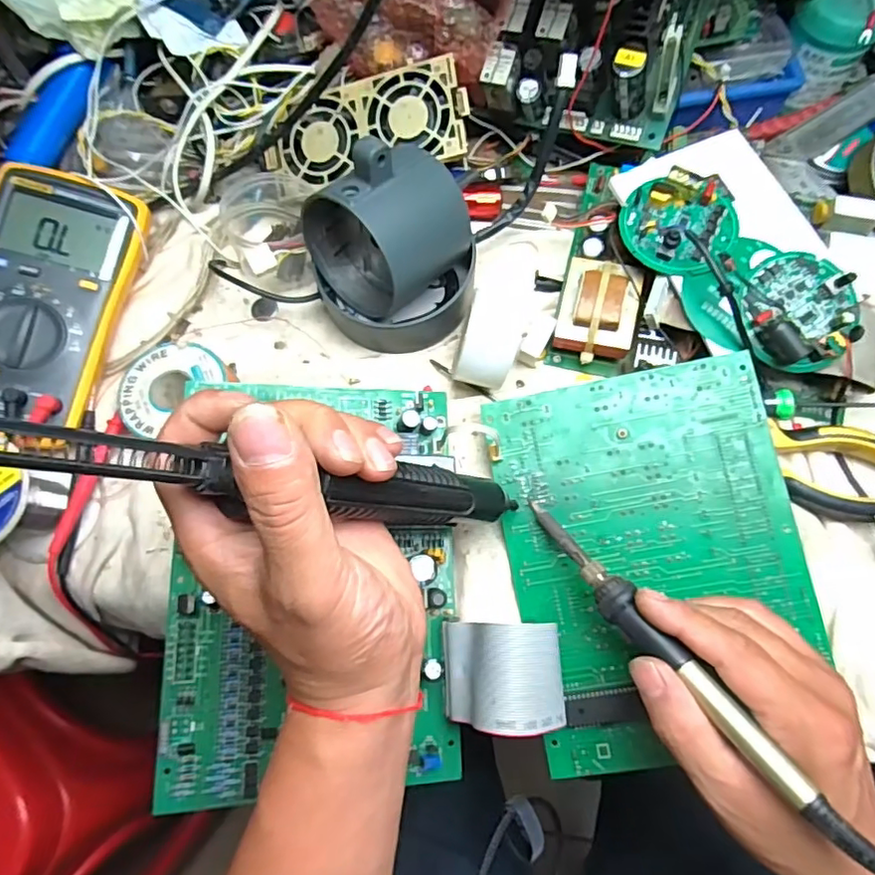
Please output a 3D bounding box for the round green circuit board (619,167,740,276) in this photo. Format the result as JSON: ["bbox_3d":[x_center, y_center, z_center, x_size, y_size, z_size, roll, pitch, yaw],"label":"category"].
[{"bbox_3d":[0.154,-0.132,0.360,0.071,0.028,0.064,-9,72,-2],"label":"round green circuit board"}]

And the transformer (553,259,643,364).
[{"bbox_3d":[0.105,-0.083,0.382,0.047,0.044,0.057,13,73,5],"label":"transformer"}]

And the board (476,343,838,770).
[{"bbox_3d":[0.123,0.069,0.330,0.157,0.007,0.214,-11,81,7],"label":"board"}]

